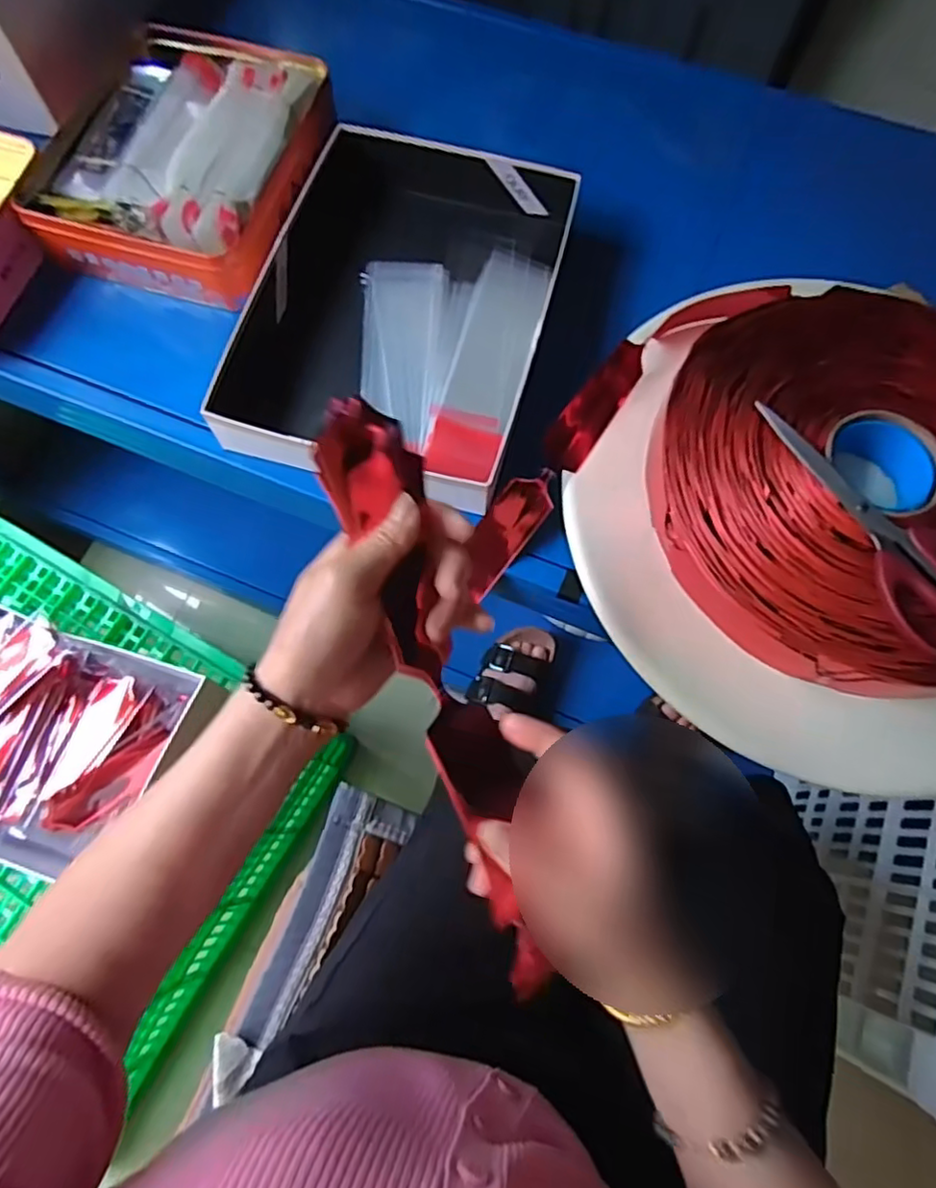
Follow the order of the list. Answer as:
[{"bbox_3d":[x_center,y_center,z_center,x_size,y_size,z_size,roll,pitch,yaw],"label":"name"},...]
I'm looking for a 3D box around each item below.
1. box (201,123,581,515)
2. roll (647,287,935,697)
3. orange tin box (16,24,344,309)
[{"bbox_3d":[-0.049,-0.235,0.528,0.217,0.054,0.320,15,72,5],"label":"box"},{"bbox_3d":[0.276,-0.079,0.448,0.288,0.051,0.294,0,71,0],"label":"roll"},{"bbox_3d":[-0.241,-0.391,0.553,0.211,0.056,0.256,15,72,4],"label":"orange tin box"}]

